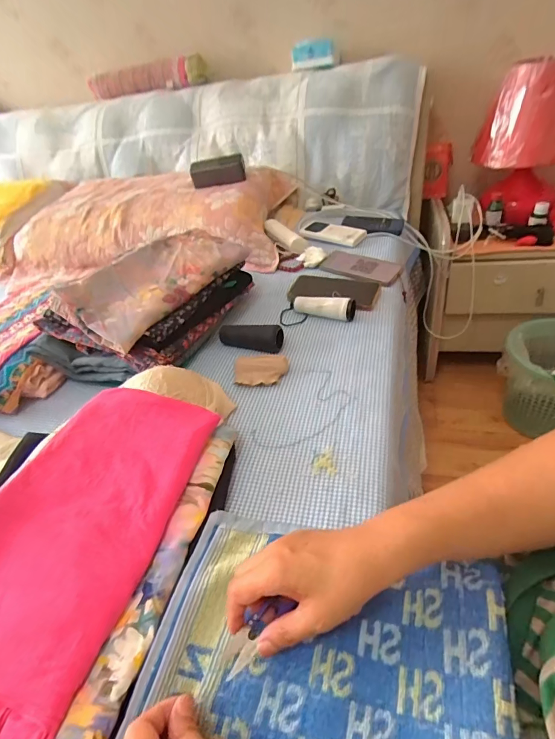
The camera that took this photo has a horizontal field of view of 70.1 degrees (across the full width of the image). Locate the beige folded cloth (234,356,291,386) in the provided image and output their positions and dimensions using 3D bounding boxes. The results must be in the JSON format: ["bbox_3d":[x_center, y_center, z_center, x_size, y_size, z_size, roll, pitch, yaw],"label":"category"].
[{"bbox_3d":[-0.025,-0.001,0.589,0.080,0.017,0.050,-4,39,3],"label":"beige folded cloth"}]

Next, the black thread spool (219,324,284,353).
[{"bbox_3d":[-0.046,-0.053,0.644,0.109,0.031,0.034,5,40,14],"label":"black thread spool"}]

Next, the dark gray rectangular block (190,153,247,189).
[{"bbox_3d":[-0.146,-0.482,0.968,0.133,0.058,0.052,-7,40,3],"label":"dark gray rectangular block"}]

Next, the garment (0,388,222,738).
[{"bbox_3d":[-0.200,0.148,0.385,0.194,0.060,0.319,6,40,15],"label":"garment"}]

